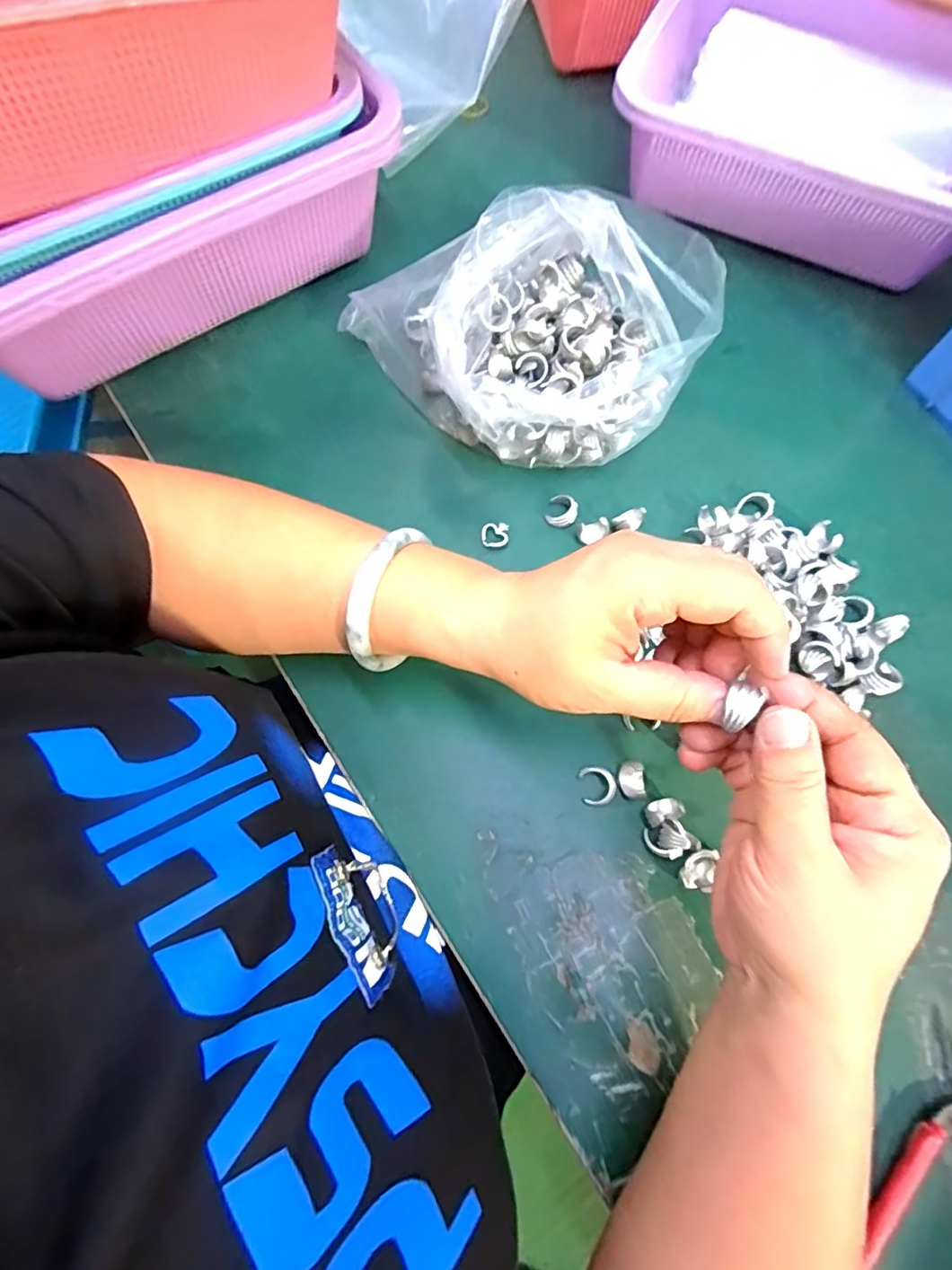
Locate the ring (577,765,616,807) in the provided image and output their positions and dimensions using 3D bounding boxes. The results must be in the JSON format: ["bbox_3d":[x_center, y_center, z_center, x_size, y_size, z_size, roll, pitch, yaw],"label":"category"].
[{"bbox_3d":[0.063,0.078,0.293,0.018,0.009,0.020,-8,72,-3],"label":"ring"}]

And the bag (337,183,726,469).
[{"bbox_3d":[0.033,-0.194,0.344,0.188,0.089,0.155,43,76,13],"label":"bag"}]

